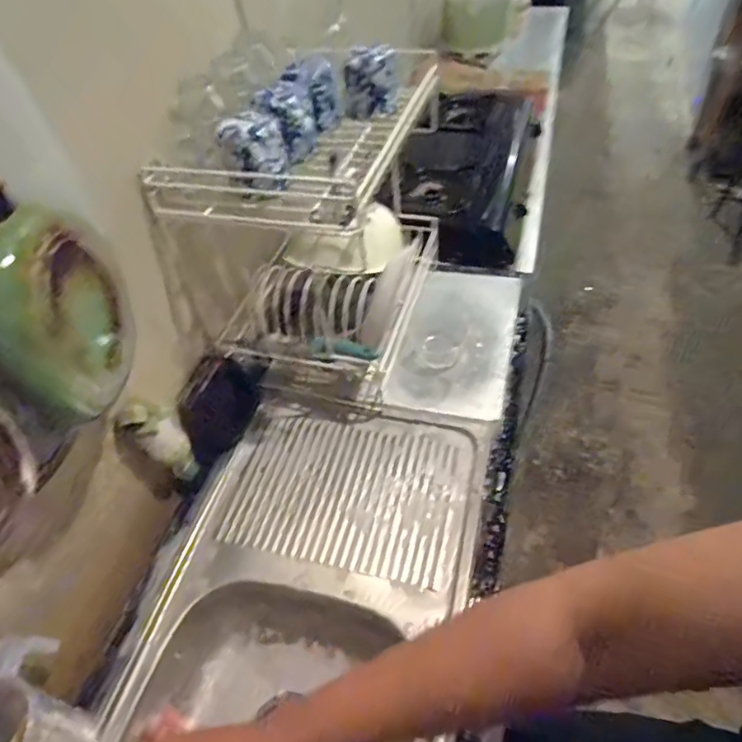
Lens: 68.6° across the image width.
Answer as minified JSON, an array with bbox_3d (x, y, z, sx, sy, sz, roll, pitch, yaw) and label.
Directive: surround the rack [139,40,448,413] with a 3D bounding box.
[{"bbox_3d":[-0.061,-0.232,0.909,0.301,0.448,0.487,19,54,19],"label":"rack"}]

